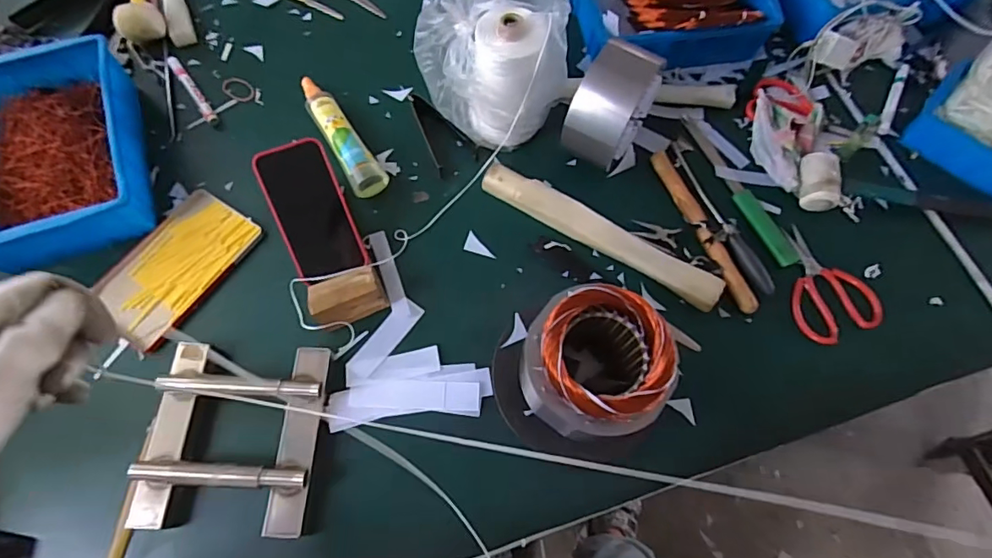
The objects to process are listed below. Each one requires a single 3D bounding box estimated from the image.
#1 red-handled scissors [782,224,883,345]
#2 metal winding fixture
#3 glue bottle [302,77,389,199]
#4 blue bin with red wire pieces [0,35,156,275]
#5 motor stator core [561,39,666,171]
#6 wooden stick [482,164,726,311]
[{"bbox_3d":[0.417,-0.001,0.663,0.098,0.018,0.154,-16,69,-9],"label":"red-handled scissors"},{"bbox_3d":[-0.286,0.167,0.565,0.179,0.047,0.193,3,67,-1],"label":"metal winding fixture"},{"bbox_3d":[-0.217,-0.202,0.725,0.045,0.033,0.212,-28,71,-13],"label":"glue bottle"},{"bbox_3d":[-0.577,-0.165,0.674,0.200,0.079,0.307,-19,69,-10],"label":"blue bin with red wire pieces"},{"bbox_3d":[0.147,-0.220,0.653,0.085,0.123,0.127,28,69,9],"label":"motor stator core"},{"bbox_3d":[0.133,-0.060,0.676,0.333,0.039,0.041,30,69,10],"label":"wooden stick"}]

